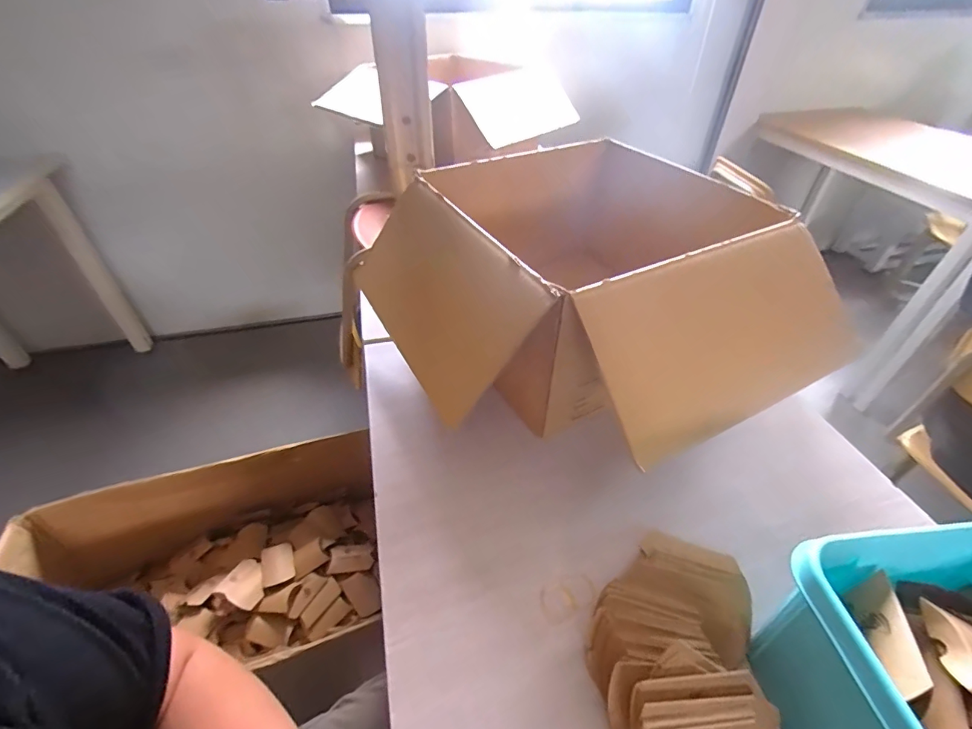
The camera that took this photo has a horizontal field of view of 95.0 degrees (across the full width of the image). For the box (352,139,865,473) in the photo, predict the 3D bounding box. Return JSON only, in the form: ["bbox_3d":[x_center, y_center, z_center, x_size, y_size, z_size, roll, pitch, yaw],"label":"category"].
[{"bbox_3d":[0.115,-0.103,0.617,0.421,0.210,0.549,-22,47,-23],"label":"box"}]

